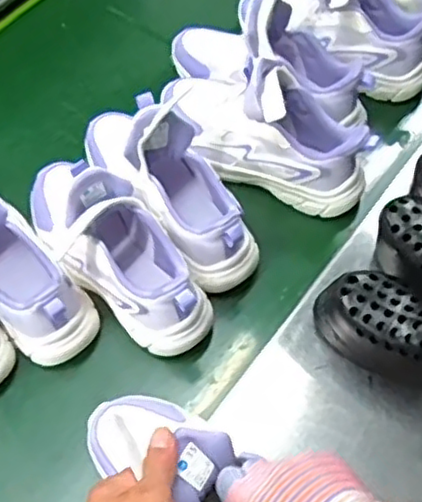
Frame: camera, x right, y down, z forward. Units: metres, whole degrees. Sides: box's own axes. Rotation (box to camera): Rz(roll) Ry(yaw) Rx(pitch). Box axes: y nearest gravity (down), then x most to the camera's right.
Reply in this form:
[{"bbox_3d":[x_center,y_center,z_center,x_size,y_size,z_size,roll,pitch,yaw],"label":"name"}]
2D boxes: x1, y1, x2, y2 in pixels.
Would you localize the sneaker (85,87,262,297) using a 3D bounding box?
[{"bbox_3d":[-0.050,-0.083,0.722,0.084,0.139,0.258,-34,68,-18],"label":"sneaker"}]

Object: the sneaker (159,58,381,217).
[{"bbox_3d":[0.064,-0.137,0.750,0.243,0.144,0.092,26,64,11],"label":"sneaker"}]

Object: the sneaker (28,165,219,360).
[{"bbox_3d":[-0.100,-0.012,0.683,0.095,0.131,0.253,-34,68,-18],"label":"sneaker"}]

